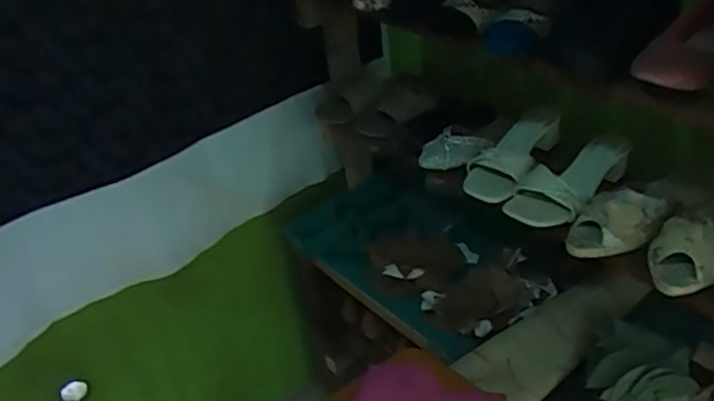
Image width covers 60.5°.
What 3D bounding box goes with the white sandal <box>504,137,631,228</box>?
[{"bbox_3d":[0.307,-0.028,0.896,0.095,0.058,0.202,26,46,37],"label":"white sandal"}]

